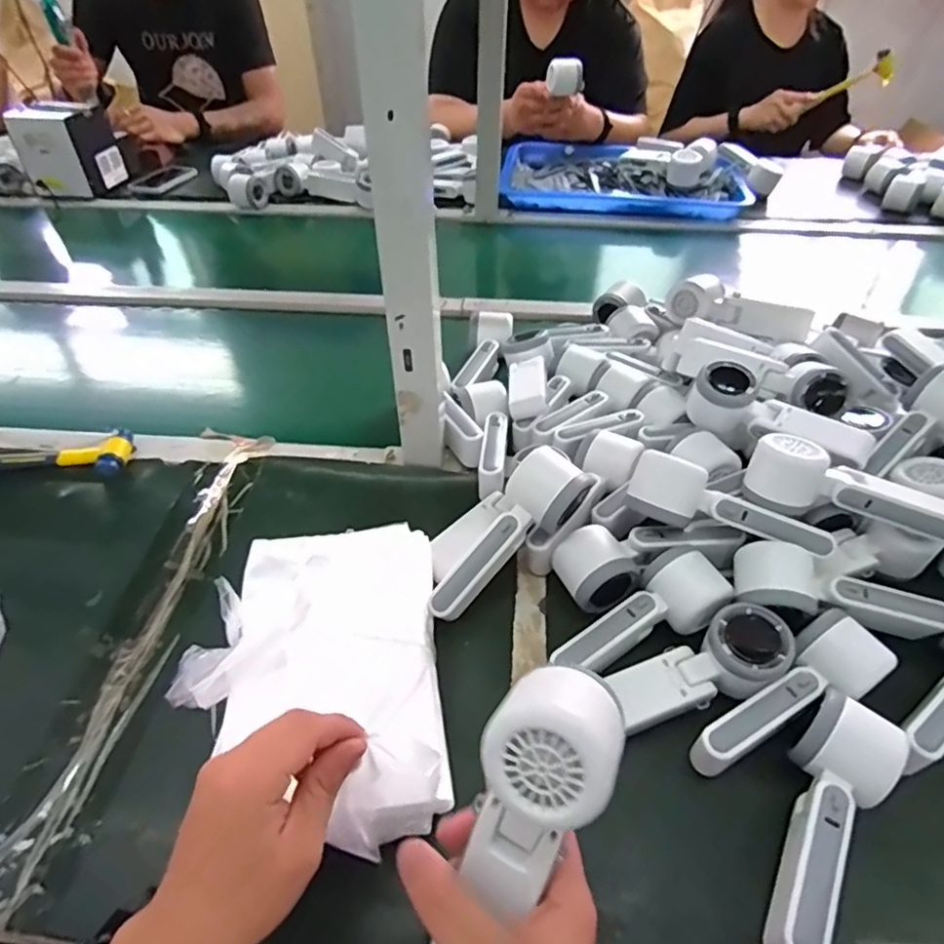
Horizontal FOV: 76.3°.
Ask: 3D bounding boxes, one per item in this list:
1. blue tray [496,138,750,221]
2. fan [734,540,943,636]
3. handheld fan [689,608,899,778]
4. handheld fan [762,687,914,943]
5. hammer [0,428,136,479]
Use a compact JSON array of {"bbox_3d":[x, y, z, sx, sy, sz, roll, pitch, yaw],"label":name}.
[{"bbox_3d":[0.300,-0.597,1.208,0.488,0.060,0.304,10,46,10],"label":"blue tray"},{"bbox_3d":[0.295,0.105,0.478,0.164,0.057,0.051,11,46,11],"label":"fan"},{"bbox_3d":[0.227,0.165,0.431,0.154,0.050,0.054,-25,50,-23],"label":"handheld fan"},{"bbox_3d":[0.217,0.222,0.379,0.052,0.059,0.156,31,53,28],"label":"handheld fan"},{"bbox_3d":[-0.492,-0.014,0.640,0.243,0.022,0.052,-3,45,-3],"label":"hammer"}]

